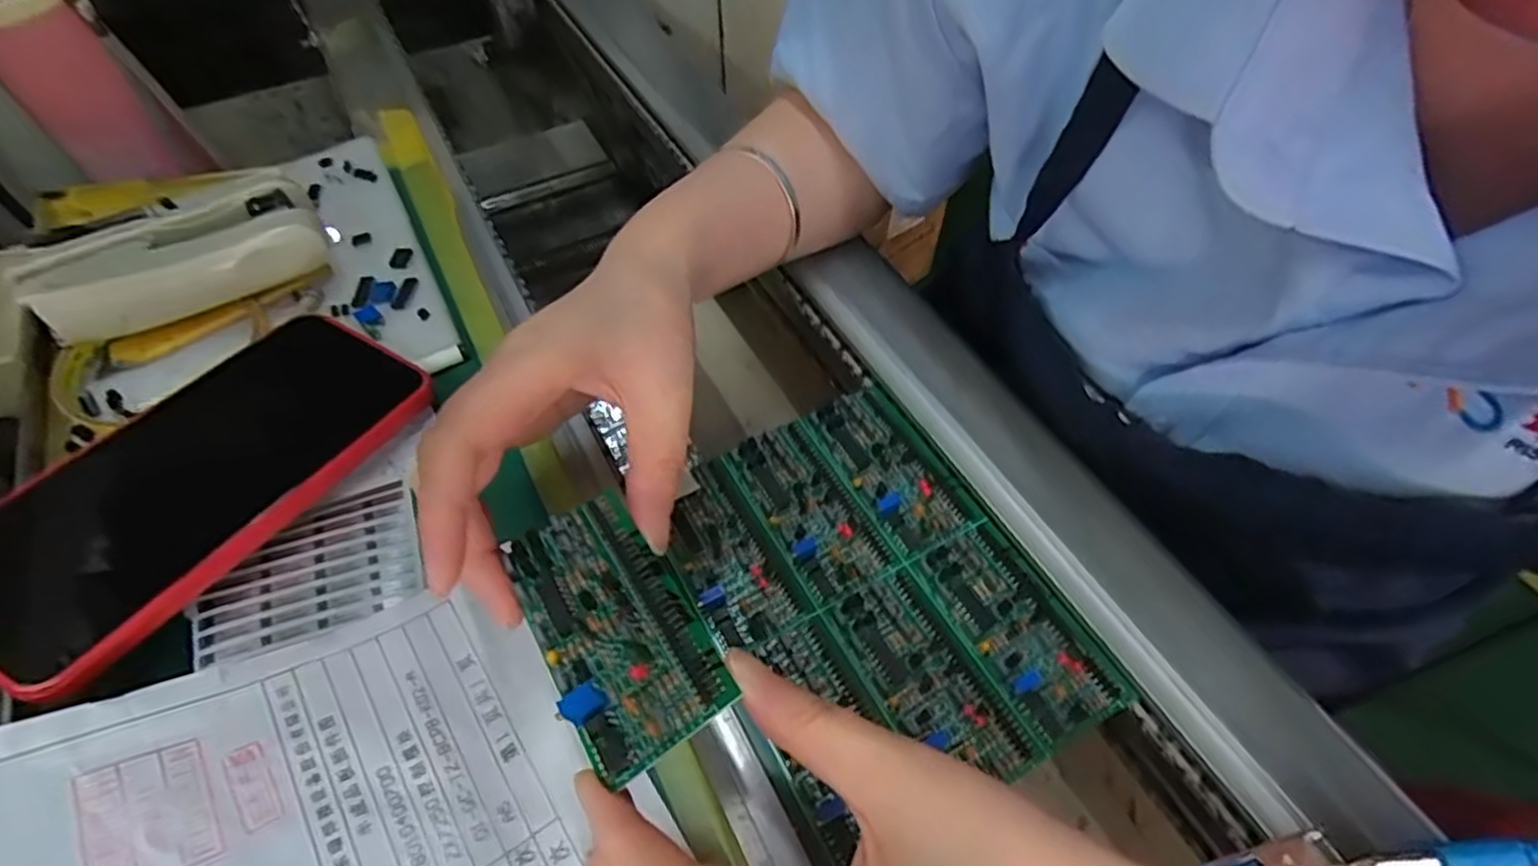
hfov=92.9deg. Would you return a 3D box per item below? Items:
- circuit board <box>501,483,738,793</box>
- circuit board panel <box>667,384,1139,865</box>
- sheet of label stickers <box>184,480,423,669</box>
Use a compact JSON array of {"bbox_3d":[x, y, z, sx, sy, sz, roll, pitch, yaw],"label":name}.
[{"bbox_3d":[-0.045,0.052,0.208,0.042,0.016,0.081,-22,57,-19],"label":"circuit board"},{"bbox_3d":[0.039,0.058,0.287,0.121,0.011,0.161,-23,57,-17],"label":"circuit board panel"},{"bbox_3d":[-0.174,0.050,0.273,0.075,0.004,0.056,-24,57,-17],"label":"sheet of label stickers"}]

